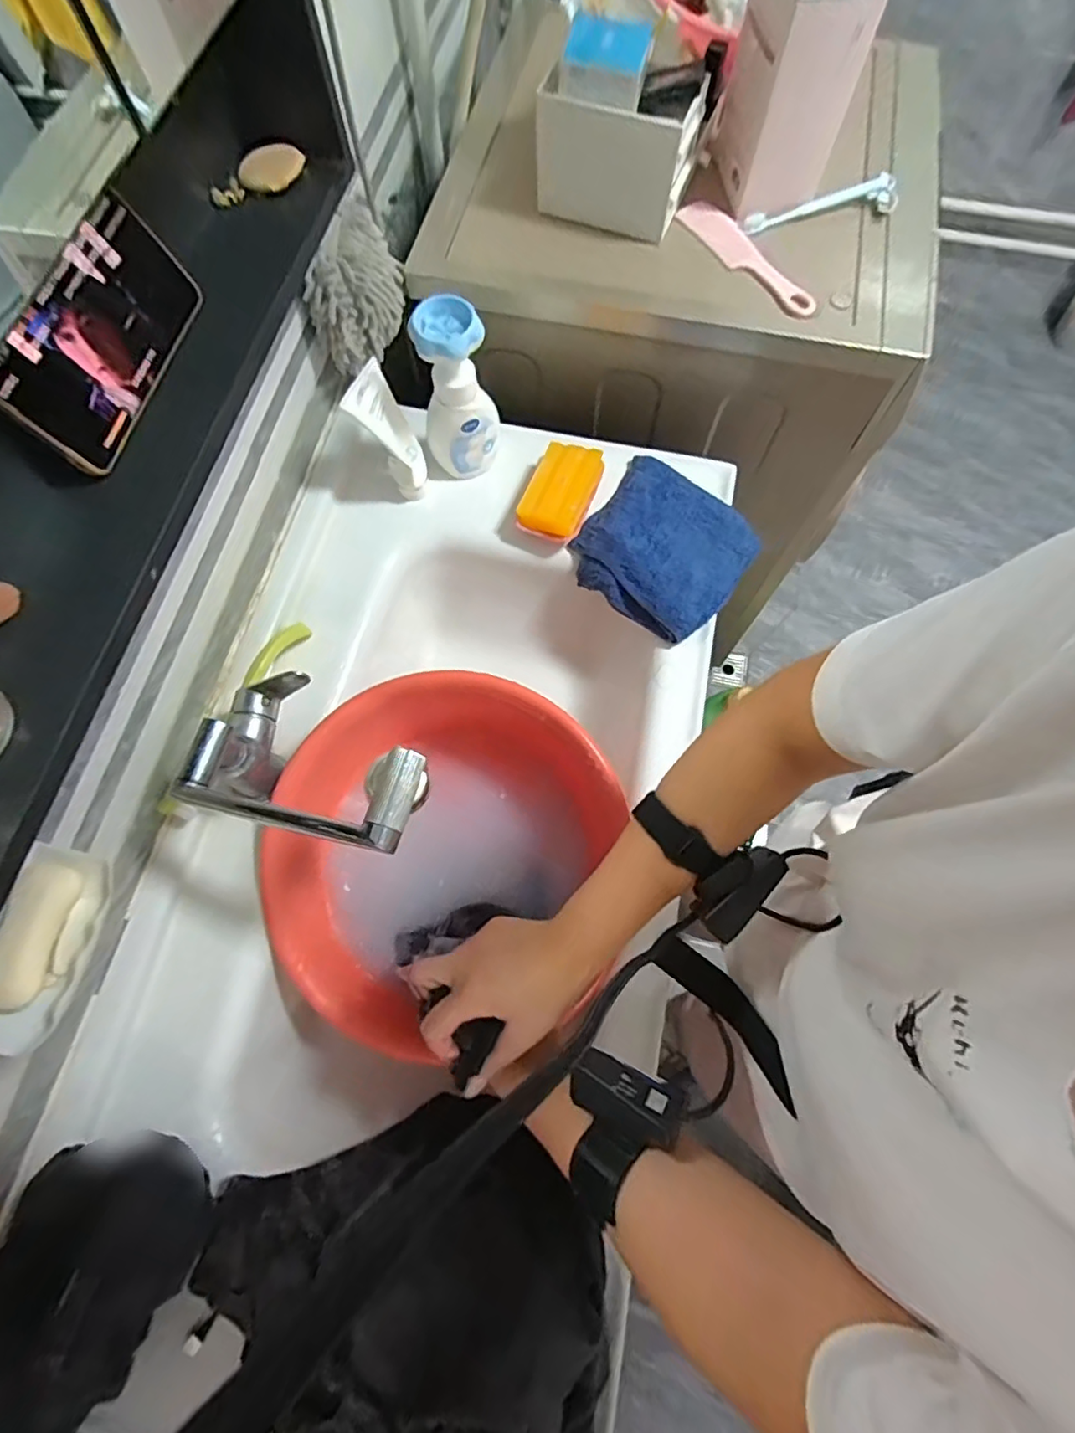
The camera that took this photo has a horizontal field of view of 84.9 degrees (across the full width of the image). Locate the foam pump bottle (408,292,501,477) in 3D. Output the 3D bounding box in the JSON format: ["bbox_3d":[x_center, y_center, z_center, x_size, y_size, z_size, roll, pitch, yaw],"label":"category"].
[{"bbox_3d":[-0.088,-0.357,0.657,0.084,0.183,0.055,-8,72,-2],"label":"foam pump bottle"}]

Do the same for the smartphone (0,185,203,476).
[{"bbox_3d":[-0.275,-0.243,0.375,0.008,0.074,0.166,6,71,23],"label":"smartphone"}]

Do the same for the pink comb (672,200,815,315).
[{"bbox_3d":[0.238,-0.528,0.675,0.046,0.010,0.204,-32,74,-10],"label":"pink comb"}]

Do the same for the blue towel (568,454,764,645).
[{"bbox_3d":[0.149,-0.200,0.698,0.189,0.032,0.180,39,76,12],"label":"blue towel"}]

